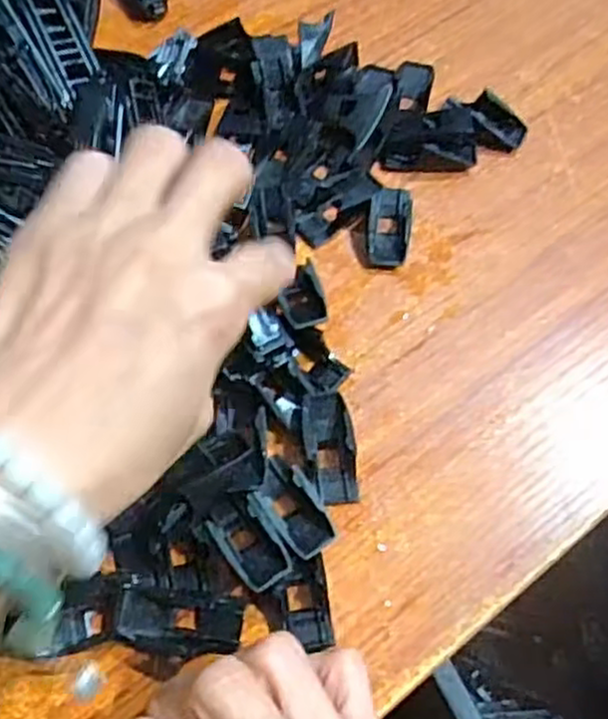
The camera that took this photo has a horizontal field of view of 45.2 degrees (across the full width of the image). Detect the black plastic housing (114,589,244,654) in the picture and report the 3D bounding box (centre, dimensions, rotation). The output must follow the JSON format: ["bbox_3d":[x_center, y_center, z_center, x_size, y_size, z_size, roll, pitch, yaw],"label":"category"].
[{"bbox_3d":[-0.041,0.087,0.242,0.040,0.013,0.018,5,63,1],"label":"black plastic housing"}]

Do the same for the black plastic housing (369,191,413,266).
[{"bbox_3d":[0.037,-0.059,0.319,0.018,0.011,0.036,7,63,2],"label":"black plastic housing"}]

